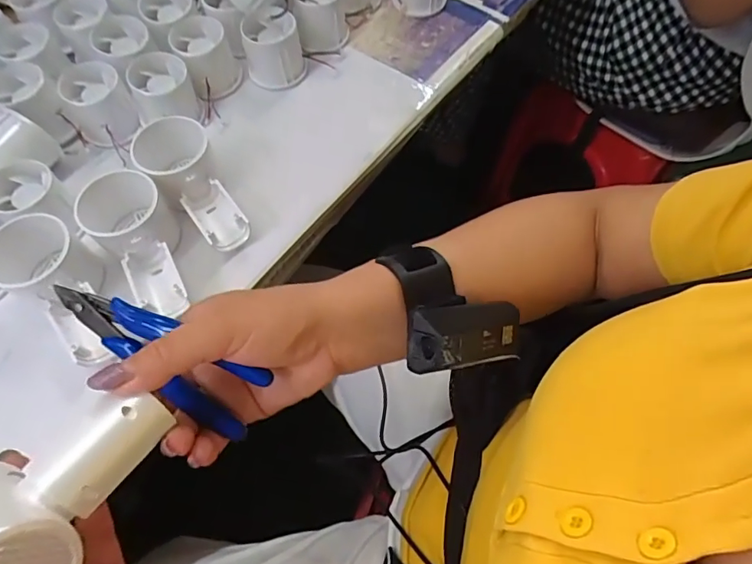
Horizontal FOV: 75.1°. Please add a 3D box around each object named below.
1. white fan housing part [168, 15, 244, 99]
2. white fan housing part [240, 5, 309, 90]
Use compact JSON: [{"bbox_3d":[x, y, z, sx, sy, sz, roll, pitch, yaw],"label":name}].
[{"bbox_3d":[-0.160,-0.216,0.469,0.053,0.049,0.055,-24,65,-11],"label":"white fan housing part"},{"bbox_3d":[-0.097,-0.221,0.468,0.055,0.051,0.053,-15,64,-6],"label":"white fan housing part"}]

